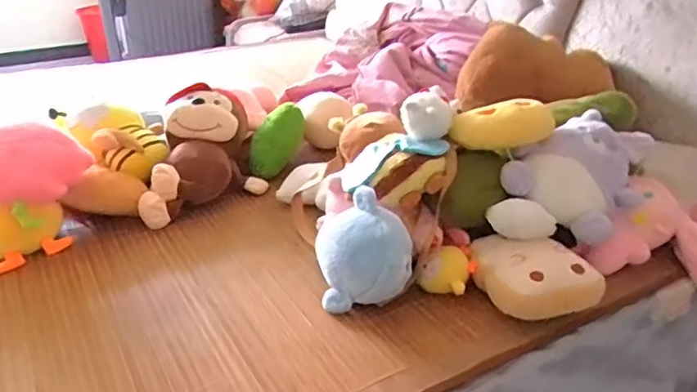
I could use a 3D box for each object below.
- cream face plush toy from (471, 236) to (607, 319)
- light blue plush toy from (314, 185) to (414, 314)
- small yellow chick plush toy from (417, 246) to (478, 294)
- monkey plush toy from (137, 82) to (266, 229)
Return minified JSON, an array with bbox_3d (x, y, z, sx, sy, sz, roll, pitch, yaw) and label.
[{"bbox_3d":[0.269,0.106,0.845,0.135,0.066,0.143,0,29,0],"label":"cream face plush toy"},{"bbox_3d":[0.020,0.082,0.852,0.137,0.158,0.109,1,29,2],"label":"light blue plush toy"},{"bbox_3d":[0.153,0.115,0.889,0.072,0.067,0.072,0,29,0],"label":"small yellow chick plush toy"},{"bbox_3d":[-0.284,-0.087,1.184,0.203,0.180,0.334,-2,29,-2],"label":"monkey plush toy"}]

